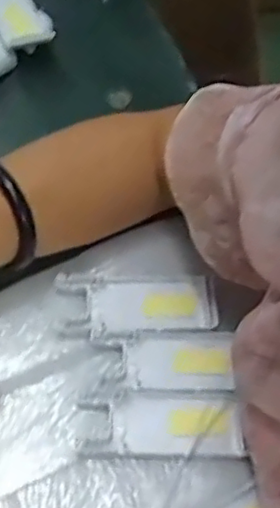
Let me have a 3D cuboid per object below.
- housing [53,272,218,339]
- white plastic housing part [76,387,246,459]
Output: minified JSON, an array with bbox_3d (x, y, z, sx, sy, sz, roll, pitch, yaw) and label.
[{"bbox_3d":[-0.003,0.031,0.435,0.101,0.009,0.041,-2,64,-5],"label":"housing"},{"bbox_3d":[0.014,0.102,0.399,0.092,0.011,0.041,3,63,-2],"label":"white plastic housing part"}]

